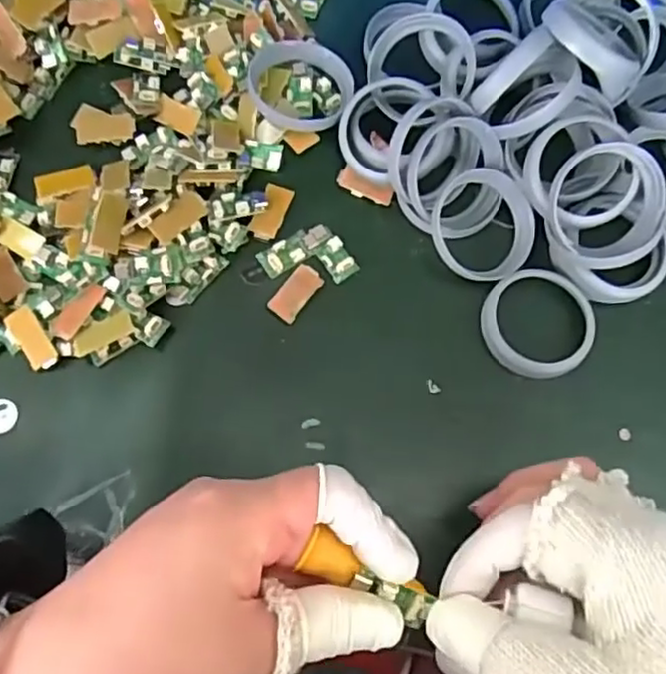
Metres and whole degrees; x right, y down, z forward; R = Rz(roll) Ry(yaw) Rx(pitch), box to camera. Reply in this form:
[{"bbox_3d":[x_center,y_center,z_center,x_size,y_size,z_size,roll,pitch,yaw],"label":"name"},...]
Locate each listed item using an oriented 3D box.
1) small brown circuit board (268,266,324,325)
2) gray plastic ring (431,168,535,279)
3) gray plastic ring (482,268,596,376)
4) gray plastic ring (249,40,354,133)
[{"bbox_3d":[-0.019,-0.024,0.354,0.016,0.004,0.032,35,74,8],"label":"small brown circuit board"},{"bbox_3d":[0.082,-0.062,0.362,0.060,0.016,0.063,0,80,-15],"label":"gray plastic ring"},{"bbox_3d":[0.109,-0.008,0.355,0.058,0.011,0.058,1,73,-2],"label":"gray plastic ring"},{"bbox_3d":[-0.018,-0.142,0.379,0.059,0.013,0.057,1,73,-2],"label":"gray plastic ring"}]

